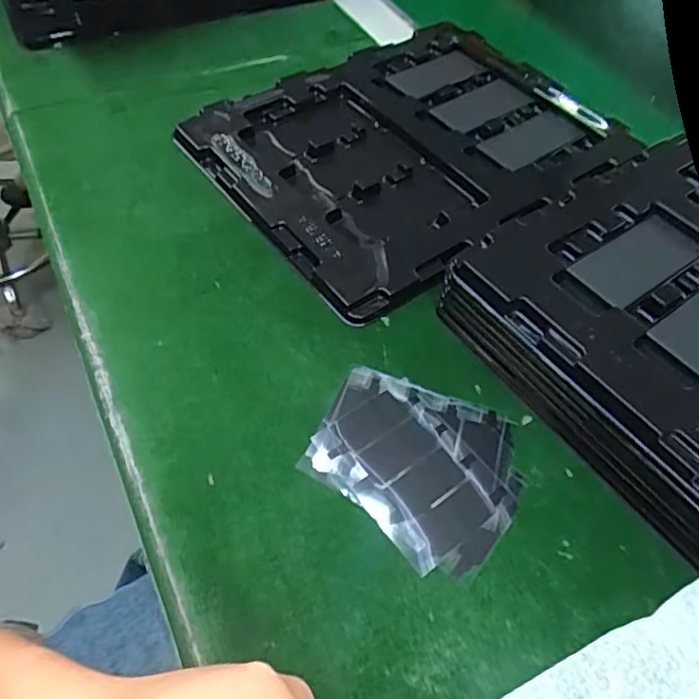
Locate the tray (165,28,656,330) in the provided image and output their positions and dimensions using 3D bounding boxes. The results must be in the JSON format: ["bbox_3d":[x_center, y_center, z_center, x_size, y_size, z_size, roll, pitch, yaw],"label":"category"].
[{"bbox_3d":[0.041,-0.147,0.432,0.257,0.013,0.216,-31,61,-20],"label":"tray"}]

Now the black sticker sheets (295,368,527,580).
[{"bbox_3d":[0.032,0.055,0.298,0.099,0.005,0.085,23,58,15],"label":"black sticker sheets"}]

